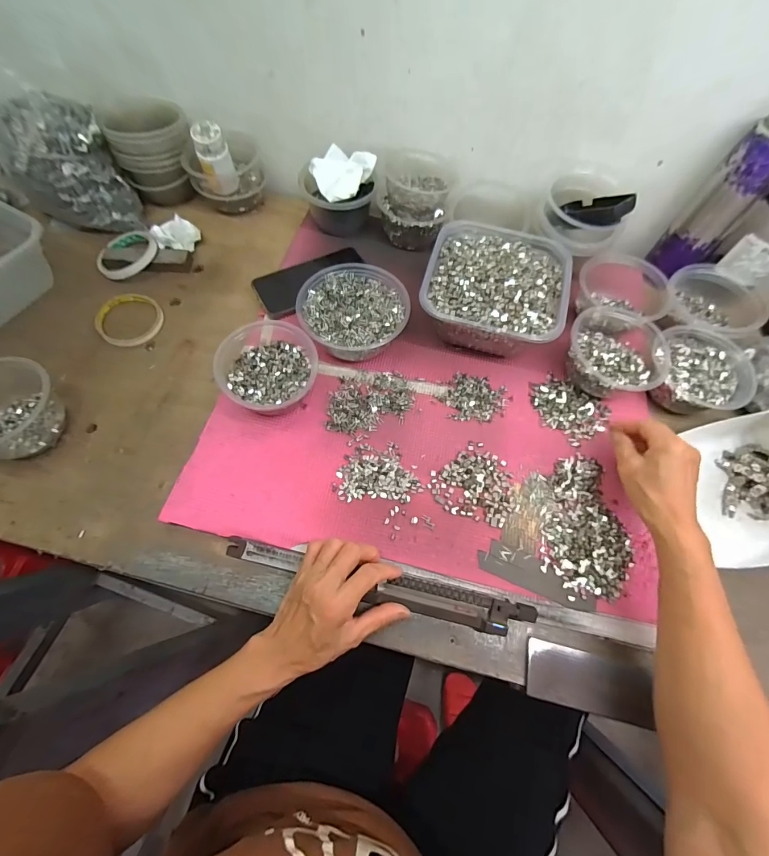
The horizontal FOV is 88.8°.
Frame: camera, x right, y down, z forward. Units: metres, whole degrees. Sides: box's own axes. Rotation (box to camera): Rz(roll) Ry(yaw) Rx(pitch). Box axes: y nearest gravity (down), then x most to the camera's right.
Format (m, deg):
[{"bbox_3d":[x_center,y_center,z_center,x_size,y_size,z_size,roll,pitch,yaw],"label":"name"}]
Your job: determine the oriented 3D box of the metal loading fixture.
[{"bbox_3d":[-0.009,0.158,0.392,0.310,0.012,0.032,12,69,5],"label":"metal loading fixture"}]

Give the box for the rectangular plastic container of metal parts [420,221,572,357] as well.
[{"bbox_3d":[0.142,-0.184,0.513,0.173,0.073,0.186,13,66,4],"label":"rectangular plastic container of metal parts"}]

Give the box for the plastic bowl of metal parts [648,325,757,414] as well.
[{"bbox_3d":[0.394,-0.072,0.489,0.094,0.041,0.106,12,65,3],"label":"plastic bowl of metal parts"}]

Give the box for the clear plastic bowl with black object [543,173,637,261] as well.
[{"bbox_3d":[0.257,-0.280,0.508,0.096,0.067,0.093,1,64,-2],"label":"clear plastic bowl with black object"}]

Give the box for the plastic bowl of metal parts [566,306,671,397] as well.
[{"bbox_3d":[0.288,-0.095,0.490,0.115,0.053,0.123,1,64,-2],"label":"plastic bowl of metal parts"}]

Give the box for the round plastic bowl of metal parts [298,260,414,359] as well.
[{"bbox_3d":[-0.039,-0.148,0.504,0.129,0.054,0.129,1,64,-2],"label":"round plastic bowl of metal parts"}]

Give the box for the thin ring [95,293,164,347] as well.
[{"bbox_3d":[-0.347,-0.149,0.535,0.086,0.009,0.083,1,64,-2],"label":"thin ring"}]

